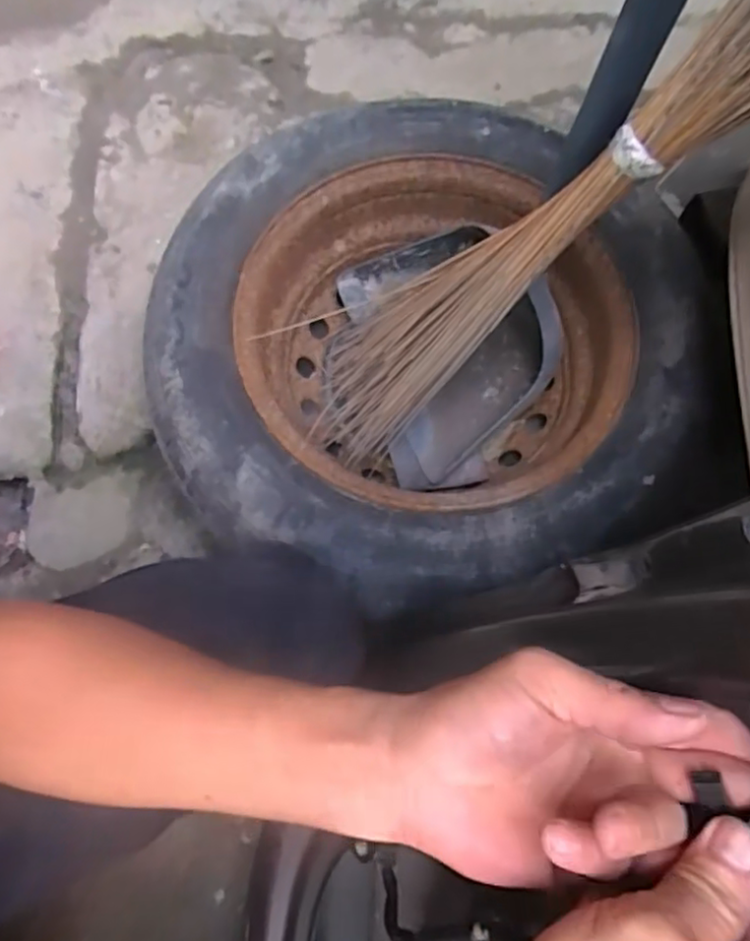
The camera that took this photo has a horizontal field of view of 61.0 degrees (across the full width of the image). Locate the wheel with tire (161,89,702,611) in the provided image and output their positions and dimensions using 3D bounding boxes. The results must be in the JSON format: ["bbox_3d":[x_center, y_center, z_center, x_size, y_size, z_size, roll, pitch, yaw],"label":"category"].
[{"bbox_3d":[0.047,-0.118,0.704,0.536,0.190,0.497,1,67,-1],"label":"wheel with tire"}]

